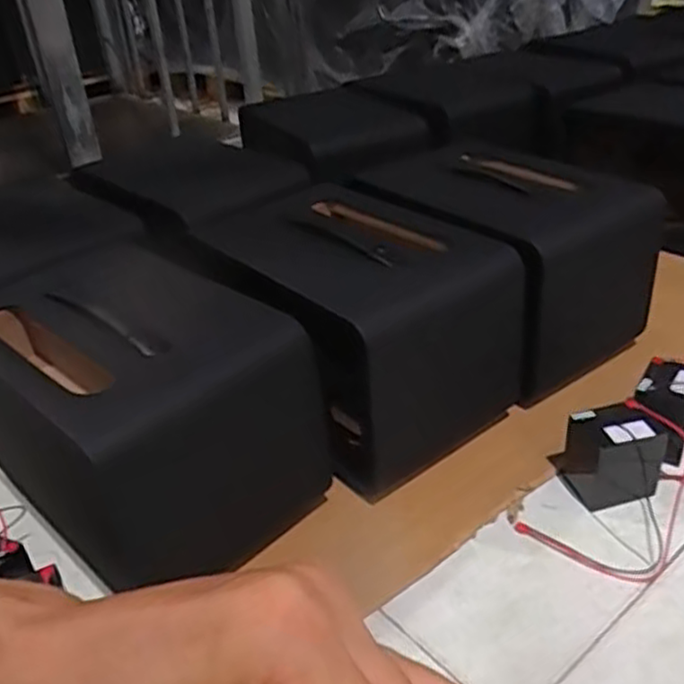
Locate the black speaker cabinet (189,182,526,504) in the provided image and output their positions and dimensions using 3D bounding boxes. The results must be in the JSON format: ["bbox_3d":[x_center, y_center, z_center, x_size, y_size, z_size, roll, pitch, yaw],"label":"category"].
[{"bbox_3d":[-0.009,-0.036,1.053,0.314,0.282,0.484,-20,35,-23],"label":"black speaker cabinet"}]

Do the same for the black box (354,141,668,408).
[{"bbox_3d":[0.244,-0.123,1.122,0.279,0.268,0.375,-25,36,-27],"label":"black box"}]

